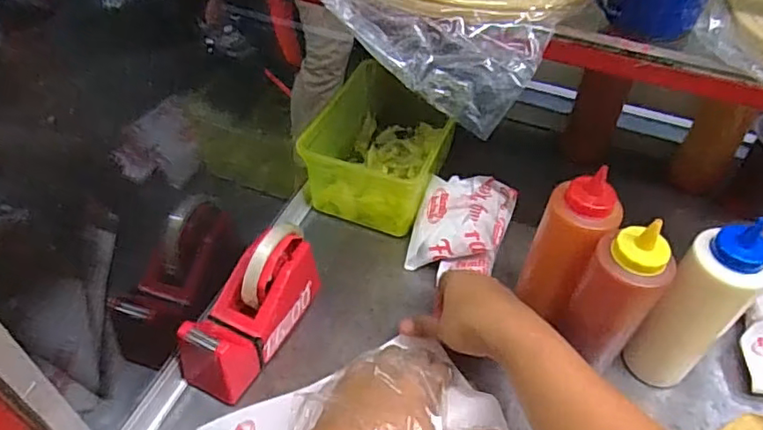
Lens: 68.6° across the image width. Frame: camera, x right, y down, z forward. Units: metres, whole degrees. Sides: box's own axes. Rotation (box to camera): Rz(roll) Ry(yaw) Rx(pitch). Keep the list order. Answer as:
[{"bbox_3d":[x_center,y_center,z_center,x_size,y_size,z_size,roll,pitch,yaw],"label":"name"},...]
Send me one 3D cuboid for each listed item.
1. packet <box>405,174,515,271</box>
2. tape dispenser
[{"bbox_3d":[0.094,0.006,0.639,0.103,0.070,0.136,15,48,8],"label":"packet"},{"bbox_3d":[-0.122,0.087,0.533,0.061,0.102,0.161,27,51,17],"label":"tape dispenser"}]

